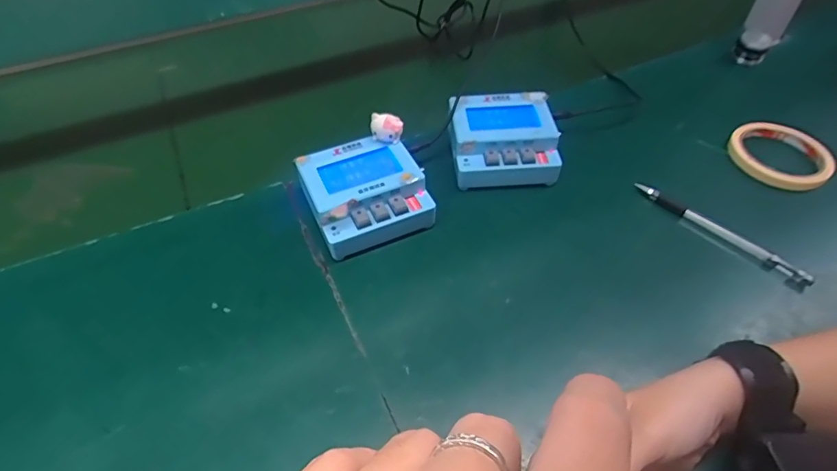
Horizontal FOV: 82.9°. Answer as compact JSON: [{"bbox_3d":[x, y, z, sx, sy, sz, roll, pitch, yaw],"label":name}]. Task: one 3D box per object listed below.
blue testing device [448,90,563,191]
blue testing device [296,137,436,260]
[{"bbox_3d":[0.085,-0.099,0.484,0.101,0.048,0.091,-2,49,-1],"label":"blue testing device"},{"bbox_3d":[-0.051,-0.041,0.440,0.102,0.048,0.095,-21,52,-16],"label":"blue testing device"}]

